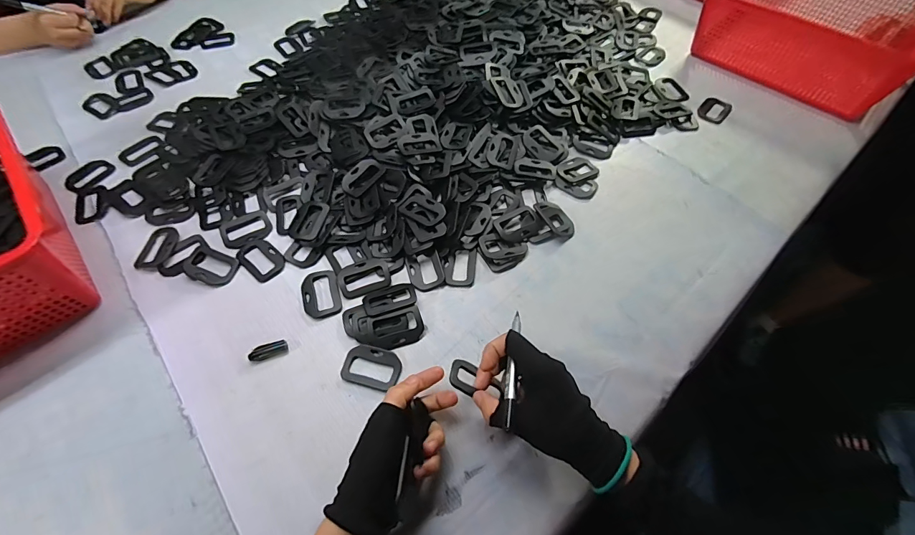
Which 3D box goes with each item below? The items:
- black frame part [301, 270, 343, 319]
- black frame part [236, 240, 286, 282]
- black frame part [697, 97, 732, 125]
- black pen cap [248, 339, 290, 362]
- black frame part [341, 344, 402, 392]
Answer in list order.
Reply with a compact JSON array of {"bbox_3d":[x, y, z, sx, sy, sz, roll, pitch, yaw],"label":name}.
[{"bbox_3d":[-0.162,0.031,0.474,0.042,0.004,0.062,-16,60,-10],"label":"black frame part"},{"bbox_3d":[-0.243,-0.012,0.496,0.061,0.004,0.041,39,65,21],"label":"black frame part"},{"bbox_3d":[0.426,-0.261,0.661,0.044,0.005,0.071,39,65,21],"label":"black frame part"},{"bbox_3d":[-0.205,0.090,0.433,0.038,0.008,0.017,-18,60,-12],"label":"black pen cap"},{"bbox_3d":[-0.091,0.105,0.425,0.060,0.004,0.042,14,59,8],"label":"black frame part"}]

